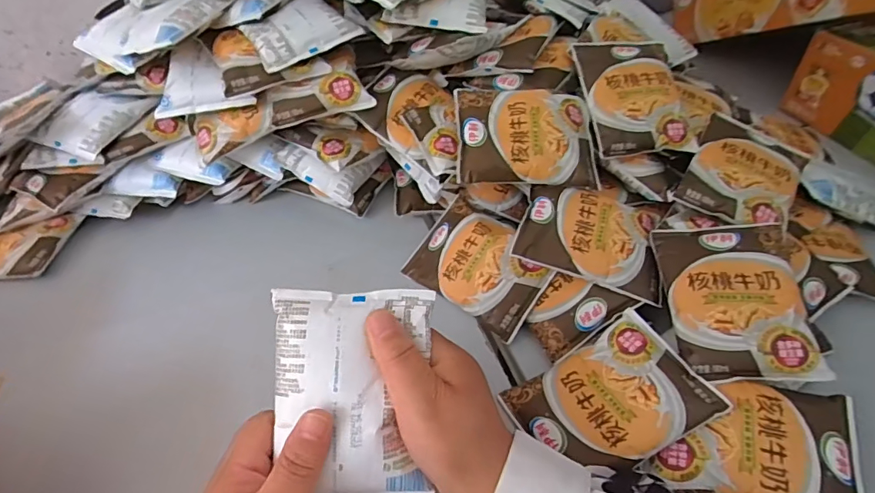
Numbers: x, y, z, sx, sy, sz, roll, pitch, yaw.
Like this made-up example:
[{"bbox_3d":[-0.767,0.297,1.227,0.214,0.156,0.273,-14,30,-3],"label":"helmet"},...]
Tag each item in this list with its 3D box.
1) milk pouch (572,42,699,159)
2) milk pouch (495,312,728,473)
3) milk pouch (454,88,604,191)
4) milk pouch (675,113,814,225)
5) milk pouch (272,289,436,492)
[{"bbox_3d":[0.188,-0.148,0.469,0.095,0.018,0.124,-6,70,-5],"label":"milk pouch"},{"bbox_3d":[0.127,0.113,0.362,0.122,0.019,0.093,-32,43,-6],"label":"milk pouch"},{"bbox_3d":[0.082,-0.102,0.443,0.125,0.020,0.093,1,72,-5],"label":"milk pouch"},{"bbox_3d":[0.277,-0.065,0.445,0.090,0.018,0.113,32,64,17],"label":"milk pouch"},{"bbox_3d":[-0.050,0.089,0.293,0.092,0.023,0.123,1,78,-7],"label":"milk pouch"}]

